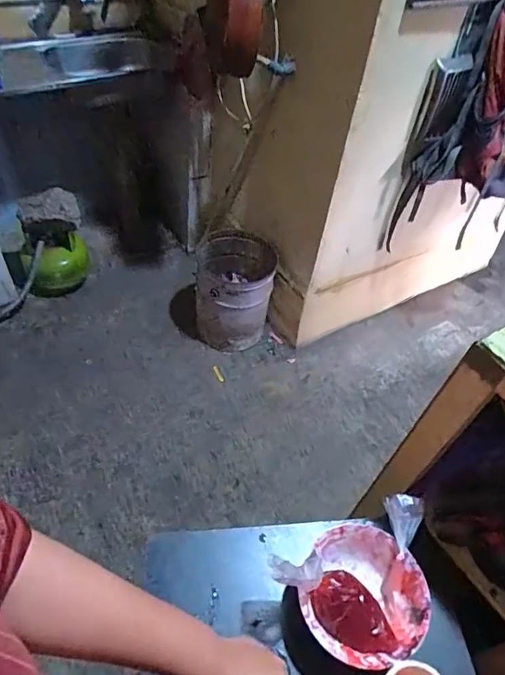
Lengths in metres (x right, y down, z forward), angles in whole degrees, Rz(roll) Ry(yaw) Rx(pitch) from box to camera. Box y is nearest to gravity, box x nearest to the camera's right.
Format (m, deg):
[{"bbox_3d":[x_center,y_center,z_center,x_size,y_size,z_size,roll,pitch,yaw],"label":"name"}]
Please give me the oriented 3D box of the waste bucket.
[{"bbox_3d":[-0.072,-0.189,1.858,0.284,0.339,0.366,-1,48,-6],"label":"waste bucket"}]

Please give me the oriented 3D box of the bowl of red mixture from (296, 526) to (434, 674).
[{"bbox_3d":[0.138,0.320,0.591,0.141,0.059,0.154,3,48,-3],"label":"bowl of red mixture"}]

